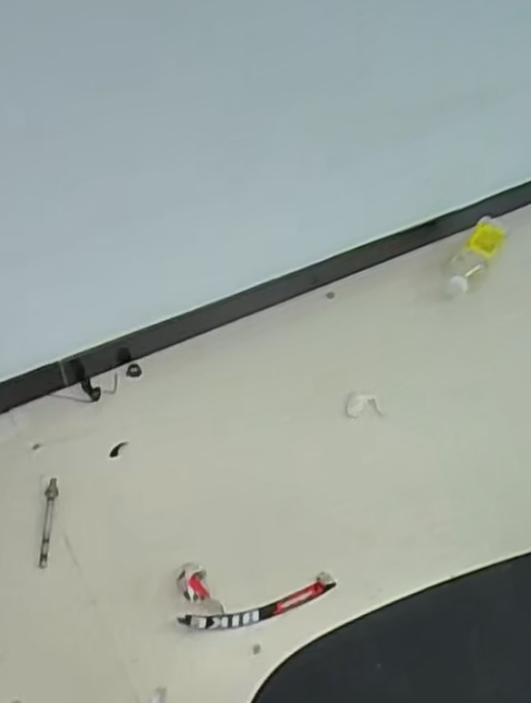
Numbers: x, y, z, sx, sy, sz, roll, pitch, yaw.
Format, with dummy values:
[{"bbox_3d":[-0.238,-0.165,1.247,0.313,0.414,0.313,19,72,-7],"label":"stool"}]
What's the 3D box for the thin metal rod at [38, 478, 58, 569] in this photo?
[{"bbox_3d":[-0.251,0.195,0.858,0.015,0.010,0.110,-4,46,-4],"label":"thin metal rod"}]

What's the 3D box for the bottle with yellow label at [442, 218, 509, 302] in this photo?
[{"bbox_3d":[0.333,-0.152,1.179,0.062,0.043,0.205,28,53,24],"label":"bottle with yellow label"}]

